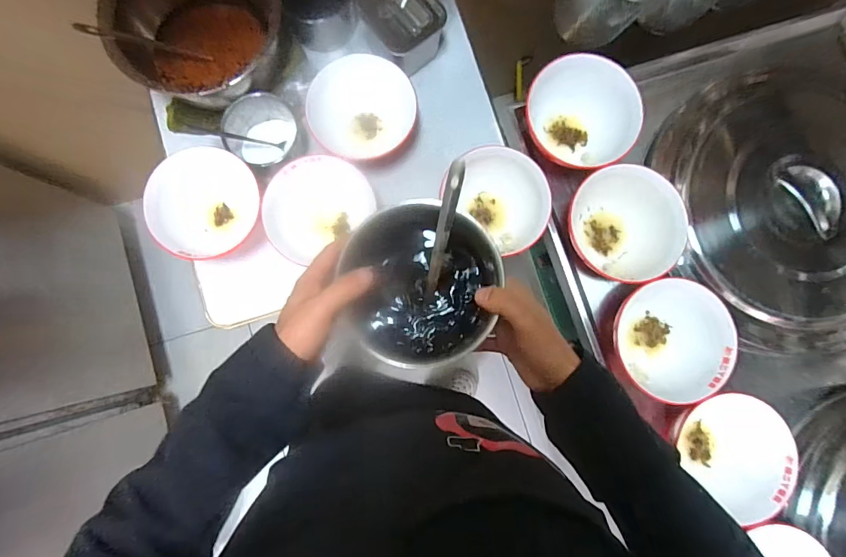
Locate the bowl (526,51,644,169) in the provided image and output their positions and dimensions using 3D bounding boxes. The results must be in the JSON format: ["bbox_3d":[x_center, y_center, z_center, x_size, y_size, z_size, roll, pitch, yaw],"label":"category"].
[{"bbox_3d":[0.250,-0.254,0.654,0.173,0.081,0.152,40,85,2],"label":"bowl"}]

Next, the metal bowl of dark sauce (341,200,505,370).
[{"bbox_3d":[-0.001,0.008,0.428,0.145,0.066,0.160,-6,85,-2],"label":"metal bowl of dark sauce"}]

